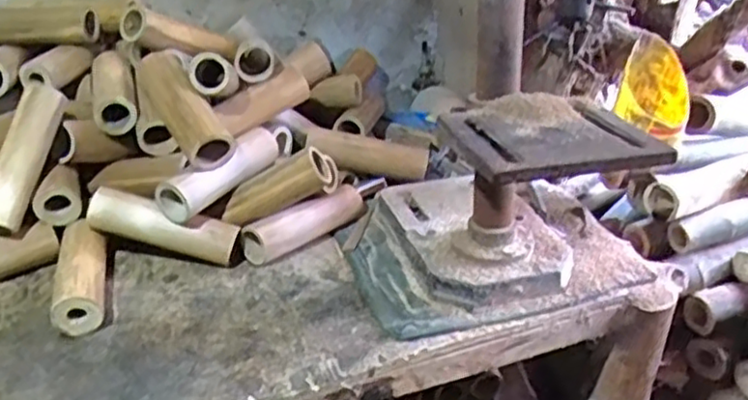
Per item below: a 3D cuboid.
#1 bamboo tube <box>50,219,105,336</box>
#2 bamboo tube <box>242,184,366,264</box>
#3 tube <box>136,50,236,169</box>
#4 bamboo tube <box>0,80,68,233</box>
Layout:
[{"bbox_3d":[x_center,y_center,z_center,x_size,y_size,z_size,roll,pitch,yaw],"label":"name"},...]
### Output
[{"bbox_3d":[-0.341,0.087,0.805,0.051,0.054,0.166,-9,30,-16],"label":"bamboo tube"},{"bbox_3d":[-0.091,0.025,0.917,0.178,0.052,0.051,-24,37,-37],"label":"bamboo tube"},{"bbox_3d":[-0.242,-0.120,0.868,0.060,0.051,0.188,-21,58,-34],"label":"tube"},{"bbox_3d":[-0.427,-0.055,0.835,0.044,0.044,0.184,8,71,14],"label":"bamboo tube"}]

